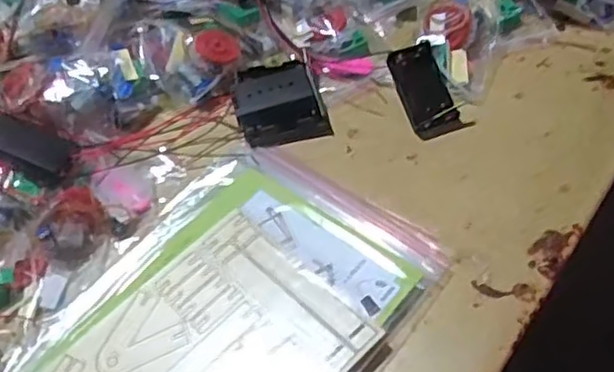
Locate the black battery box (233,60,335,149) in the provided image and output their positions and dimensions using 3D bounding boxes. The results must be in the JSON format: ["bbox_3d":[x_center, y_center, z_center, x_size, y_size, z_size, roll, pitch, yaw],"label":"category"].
[{"bbox_3d":[-0.023,-0.065,0.494,0.060,0.021,0.075,-16,54,-8],"label":"black battery box"}]

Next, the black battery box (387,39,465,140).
[{"bbox_3d":[0.081,-0.066,0.481,0.031,0.011,0.067,-17,75,-8],"label":"black battery box"}]

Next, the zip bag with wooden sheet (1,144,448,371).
[{"bbox_3d":[-0.053,0.075,0.398,0.178,0.010,0.246,35,63,27],"label":"zip bag with wooden sheet"}]

